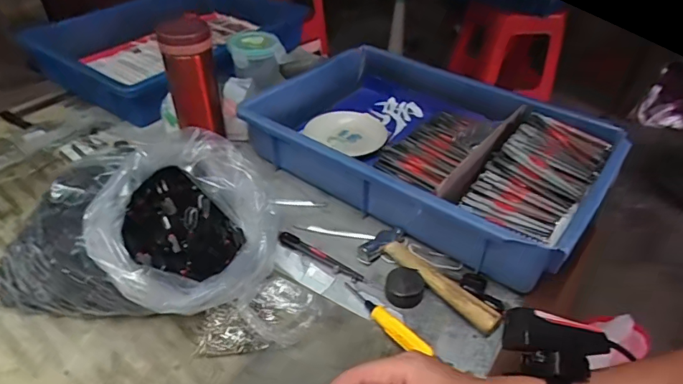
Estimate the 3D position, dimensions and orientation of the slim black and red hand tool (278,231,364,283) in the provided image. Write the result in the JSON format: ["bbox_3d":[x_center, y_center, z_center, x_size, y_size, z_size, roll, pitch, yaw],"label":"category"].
[{"bbox_3d":[-0.025,0.069,0.506,0.111,0.010,0.017,23,44,25],"label":"slim black and red hand tool"}]

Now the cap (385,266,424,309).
[{"bbox_3d":[0.064,0.094,0.468,0.037,0.024,0.043,8,39,8],"label":"cap"}]

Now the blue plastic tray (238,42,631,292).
[{"bbox_3d":[0.113,-0.080,0.623,0.449,0.080,0.316,28,46,29],"label":"blue plastic tray"}]

